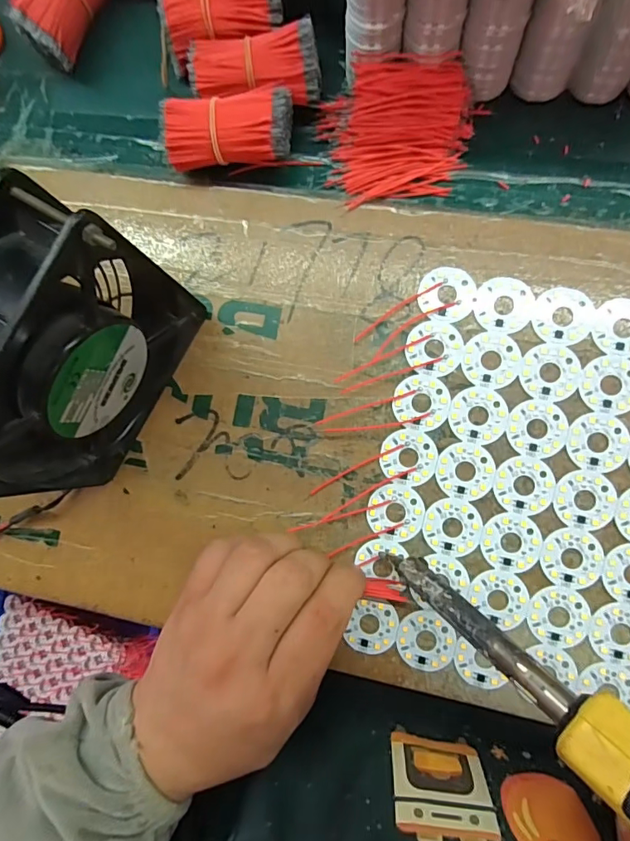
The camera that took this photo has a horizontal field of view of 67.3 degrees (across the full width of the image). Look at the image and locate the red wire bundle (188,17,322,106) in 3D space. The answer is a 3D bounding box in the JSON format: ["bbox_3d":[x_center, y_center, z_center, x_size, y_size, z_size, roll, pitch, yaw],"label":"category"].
[{"bbox_3d":[-0.032,-0.192,0.266,0.068,0.033,0.036,-10,85,7],"label":"red wire bundle"}]

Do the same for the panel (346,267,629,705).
[{"bbox_3d":[0.140,0.041,0.244,0.211,0.004,0.205,13,88,8],"label":"panel"}]

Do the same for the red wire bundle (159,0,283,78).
[{"bbox_3d":[-0.052,-0.230,0.271,0.069,0.030,0.034,-11,85,7],"label":"red wire bundle"}]

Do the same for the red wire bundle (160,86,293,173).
[{"bbox_3d":[-0.047,-0.159,0.268,0.069,0.034,0.029,-3,86,7],"label":"red wire bundle"}]

